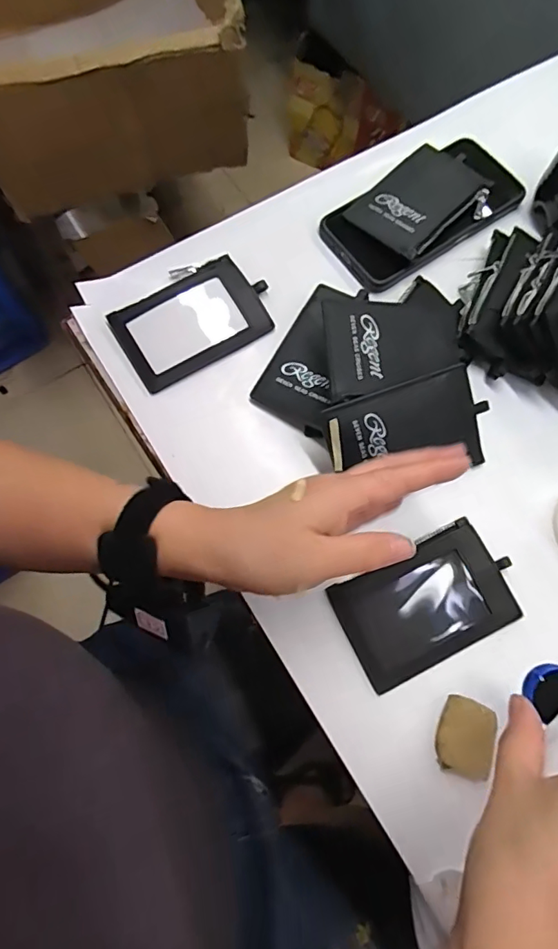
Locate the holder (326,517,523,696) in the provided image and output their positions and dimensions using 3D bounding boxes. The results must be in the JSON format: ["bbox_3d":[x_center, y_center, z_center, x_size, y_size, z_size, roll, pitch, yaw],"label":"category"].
[{"bbox_3d":[0.096,0.084,0.338,0.110,0.008,0.073,-24,75,-8],"label":"holder"}]

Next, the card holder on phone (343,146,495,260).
[{"bbox_3d":[0.118,-0.227,0.426,0.108,0.013,0.077,-41,69,-12],"label":"card holder on phone"}]

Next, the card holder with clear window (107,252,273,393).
[{"bbox_3d":[-0.067,-0.121,0.392,0.112,0.008,0.078,-30,76,-10],"label":"card holder with clear window"}]

